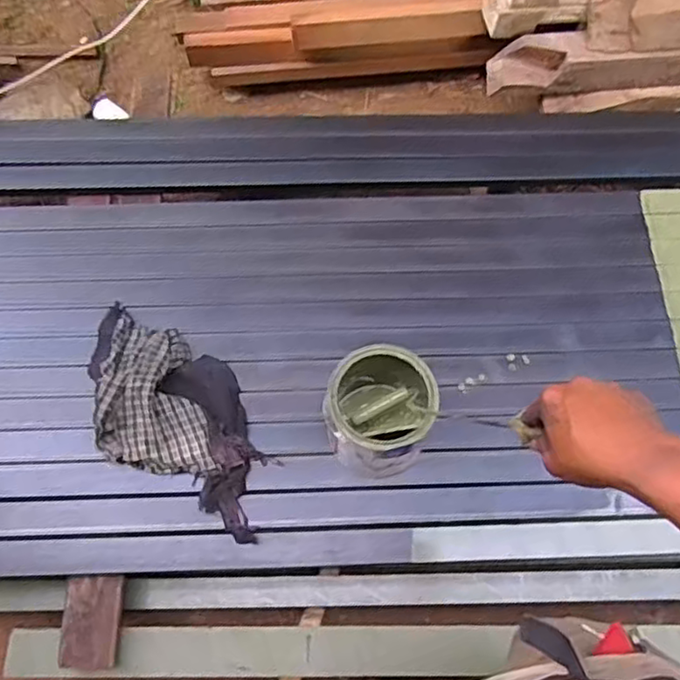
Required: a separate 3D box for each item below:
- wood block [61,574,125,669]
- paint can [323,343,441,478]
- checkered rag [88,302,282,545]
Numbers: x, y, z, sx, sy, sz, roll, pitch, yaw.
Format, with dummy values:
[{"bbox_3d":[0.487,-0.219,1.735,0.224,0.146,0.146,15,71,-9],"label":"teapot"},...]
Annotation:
[{"bbox_3d":[-0.396,0.451,1.061,0.087,0.021,0.136,-2,66,-3],"label":"wood block"},{"bbox_3d":[0.060,0.126,1.080,0.154,0.228,0.157,1,66,-2],"label":"paint can"},{"bbox_3d":[-0.280,0.121,1.134,0.438,0.086,0.240,29,68,10],"label":"checkered rag"}]

